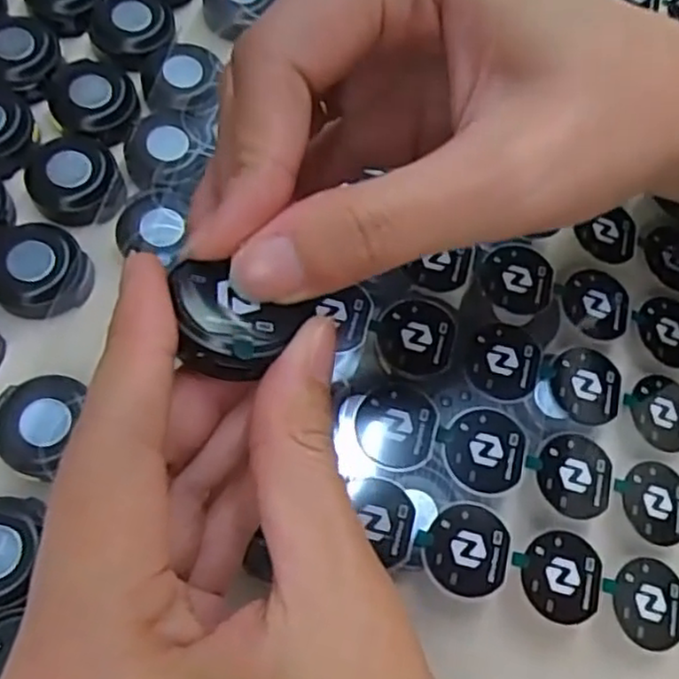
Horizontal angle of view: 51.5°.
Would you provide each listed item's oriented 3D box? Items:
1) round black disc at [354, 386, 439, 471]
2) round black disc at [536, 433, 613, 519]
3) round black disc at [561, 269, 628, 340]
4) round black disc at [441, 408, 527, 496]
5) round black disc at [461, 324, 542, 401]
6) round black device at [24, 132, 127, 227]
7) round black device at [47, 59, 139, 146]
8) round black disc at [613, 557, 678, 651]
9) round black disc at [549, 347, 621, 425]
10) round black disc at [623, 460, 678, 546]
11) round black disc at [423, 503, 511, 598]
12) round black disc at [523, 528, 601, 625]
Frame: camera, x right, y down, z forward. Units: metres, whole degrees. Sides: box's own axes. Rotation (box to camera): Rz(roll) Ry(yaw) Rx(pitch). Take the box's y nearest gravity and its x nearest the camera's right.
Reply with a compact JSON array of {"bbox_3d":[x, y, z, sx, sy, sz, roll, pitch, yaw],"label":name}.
[{"bbox_3d":[0.017,0.026,0.209,0.023,0.004,0.024,3,67,-6],"label":"round black disc"},{"bbox_3d":[0.070,0.040,0.209,0.022,0.004,0.024,3,67,-6],"label":"round black disc"},{"bbox_3d":[0.084,-0.012,0.231,0.023,0.004,0.022,3,72,-10],"label":"round black disc"},{"bbox_3d":[0.043,0.032,0.208,0.024,0.004,0.025,3,67,-6],"label":"round black disc"},{"bbox_3d":[0.051,0.006,0.218,0.024,0.004,0.024,3,67,-6],"label":"round black disc"},{"bbox_3d":[-0.089,-0.053,0.235,0.029,0.013,0.030,3,67,-6],"label":"round black device"},{"bbox_3d":[-0.088,-0.085,0.247,0.033,0.012,0.027,44,69,11],"label":"round black device"},{"bbox_3d":[0.088,0.075,0.201,0.023,0.004,0.024,5,67,-13],"label":"round black disc"},{"bbox_3d":[0.077,0.014,0.218,0.022,0.004,0.023,3,67,-6],"label":"round black disc"},{"bbox_3d":[0.096,0.049,0.213,0.021,0.006,0.023,3,67,-6],"label":"round black disc"},{"bbox_3d":[0.036,0.058,0.196,0.023,0.004,0.024,3,67,-6],"label":"round black disc"},{"bbox_3d":[0.063,0.066,0.197,0.021,0.004,0.024,18,67,0],"label":"round black disc"}]

